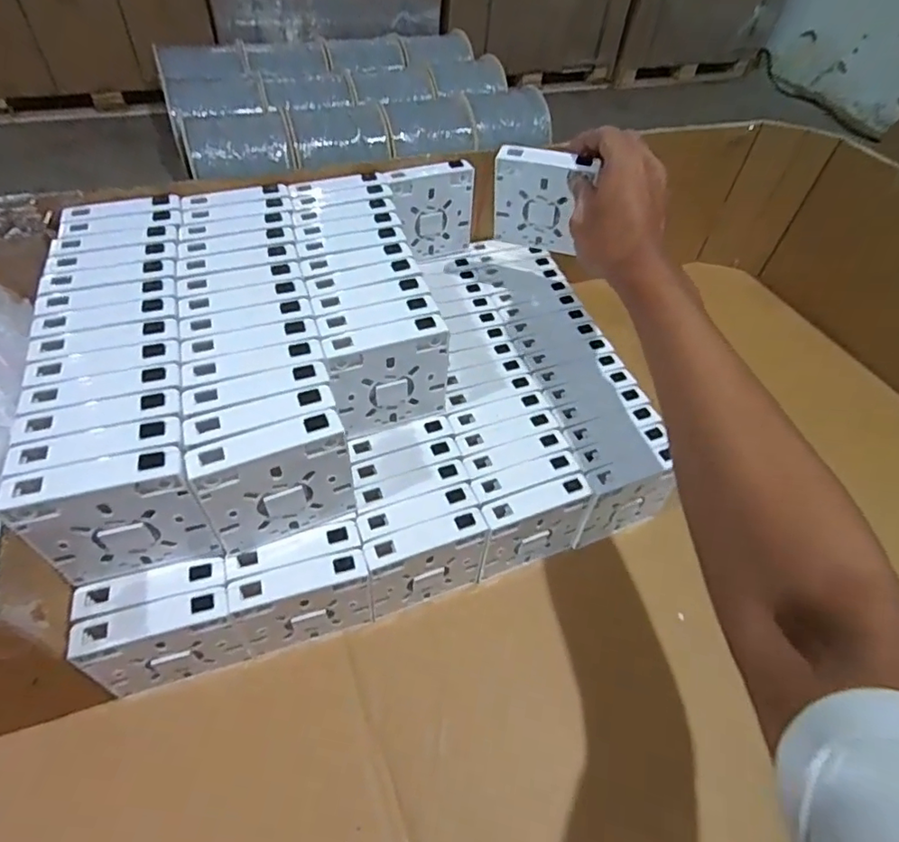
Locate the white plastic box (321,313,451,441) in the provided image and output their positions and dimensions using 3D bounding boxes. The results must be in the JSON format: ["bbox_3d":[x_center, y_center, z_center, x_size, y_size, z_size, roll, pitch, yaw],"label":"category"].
[{"bbox_3d":[-0.043,-0.030,0.403,0.085,0.087,0.019,-18,53,-17],"label":"white plastic box"}]

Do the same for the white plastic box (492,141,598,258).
[{"bbox_3d":[0.078,-0.192,0.489,0.077,0.087,0.013,16,51,11],"label":"white plastic box"}]

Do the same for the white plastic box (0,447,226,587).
[{"bbox_3d":[-0.184,0.058,0.316,0.084,0.091,0.018,-11,51,-12],"label":"white plastic box"}]

